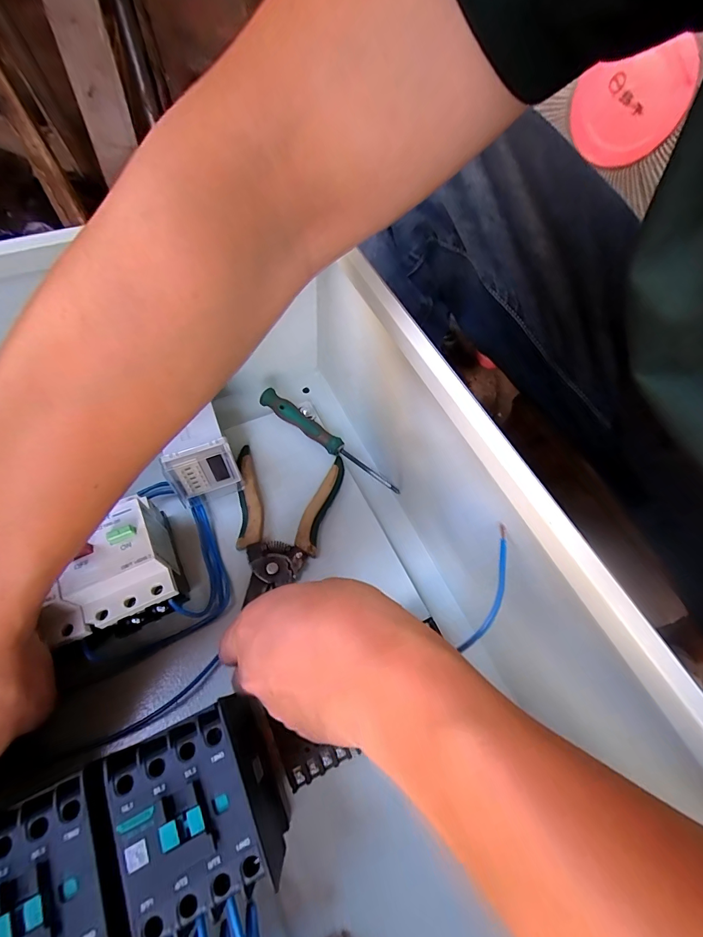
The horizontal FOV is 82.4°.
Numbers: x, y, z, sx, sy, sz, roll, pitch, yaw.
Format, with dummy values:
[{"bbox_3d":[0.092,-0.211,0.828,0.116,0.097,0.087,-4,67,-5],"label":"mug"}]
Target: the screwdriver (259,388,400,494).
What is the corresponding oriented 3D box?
[{"bbox_3d":[-0.021,-0.027,0.373,0.155,0.020,0.016,33,63,14],"label":"screwdriver"}]

